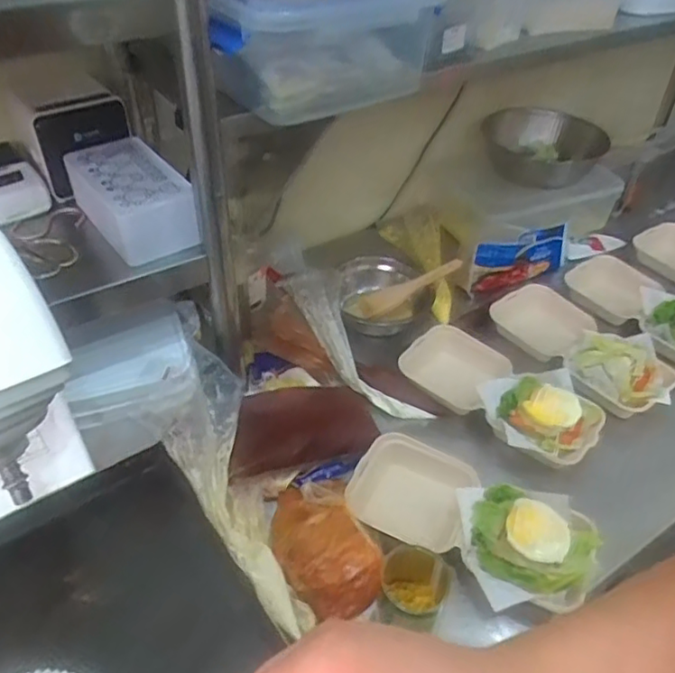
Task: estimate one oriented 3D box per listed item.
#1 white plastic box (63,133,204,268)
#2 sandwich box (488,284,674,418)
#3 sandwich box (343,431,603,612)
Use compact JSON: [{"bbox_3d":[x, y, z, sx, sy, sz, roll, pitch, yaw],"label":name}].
[{"bbox_3d":[-0.252,-0.172,0.760,0.103,0.062,0.195,-25,49,-27],"label":"white plastic box"},{"bbox_3d":[0.410,0.010,1.033,0.177,0.053,0.292,-21,47,-24],"label":"sandwich box"},{"bbox_3d":[0.163,0.231,0.781,0.307,0.068,0.168,23,46,22],"label":"sandwich box"}]

